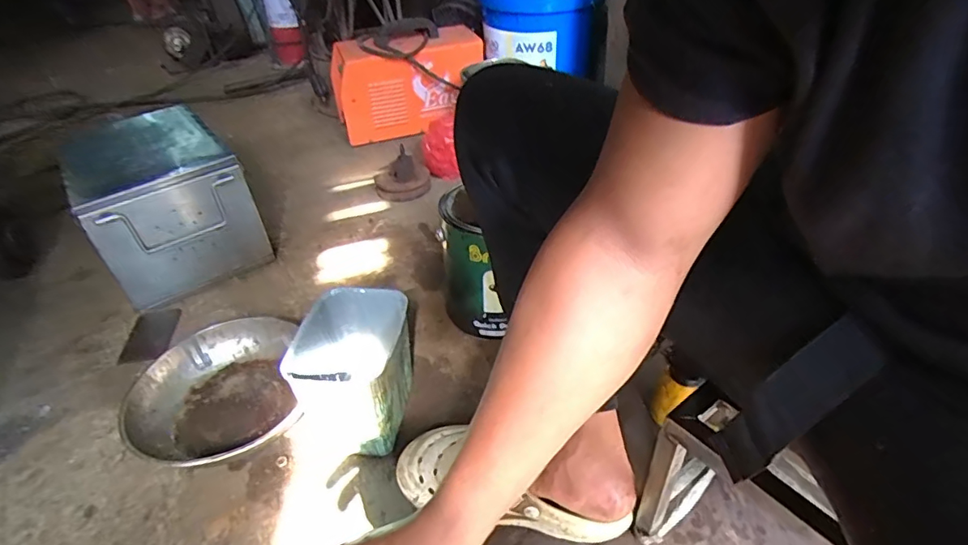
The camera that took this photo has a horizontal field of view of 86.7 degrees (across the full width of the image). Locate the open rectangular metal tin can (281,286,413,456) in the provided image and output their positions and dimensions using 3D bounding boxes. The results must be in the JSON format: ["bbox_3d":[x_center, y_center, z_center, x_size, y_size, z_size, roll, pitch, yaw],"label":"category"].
[{"bbox_3d":[-0.166,0.129,0.683,0.147,0.160,0.155,4,37,9],"label":"open rectangular metal tin can"}]

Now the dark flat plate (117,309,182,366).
[{"bbox_3d":[-0.596,0.113,0.913,0.074,0.008,0.114,-5,42,-5],"label":"dark flat plate"}]

